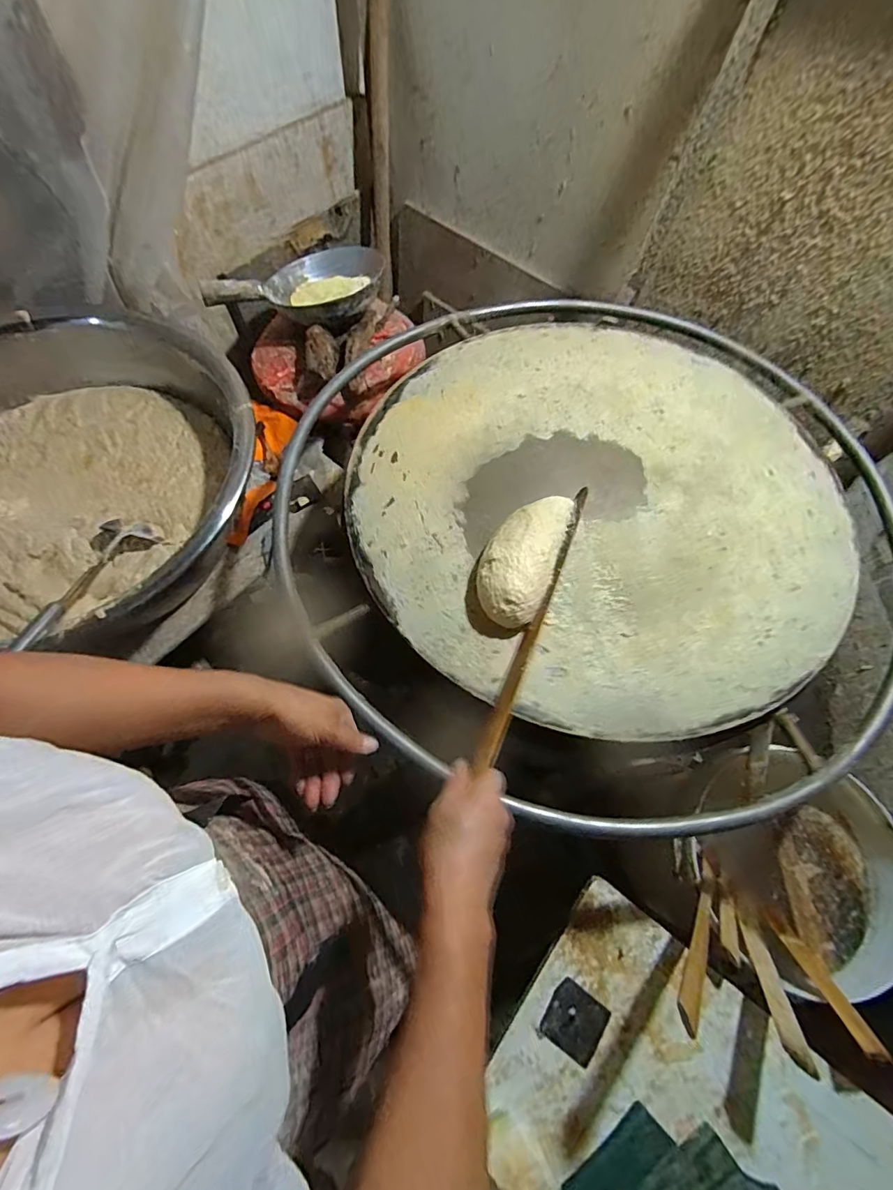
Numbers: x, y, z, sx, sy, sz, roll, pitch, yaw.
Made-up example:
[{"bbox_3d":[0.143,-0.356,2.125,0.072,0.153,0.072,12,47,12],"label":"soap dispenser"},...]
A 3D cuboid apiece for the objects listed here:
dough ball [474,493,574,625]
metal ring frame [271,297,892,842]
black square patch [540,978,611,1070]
[{"bbox_3d":[0.088,-0.049,0.556,0.079,0.053,0.175,21,65,7],"label":"dough ball"},{"bbox_3d":[0.200,-0.141,0.668,0.826,0.052,0.846,15,64,5],"label":"metal ring frame"},{"bbox_3d":[0.145,0.481,0.549,0.066,0.009,0.061,35,67,14],"label":"black square patch"}]

